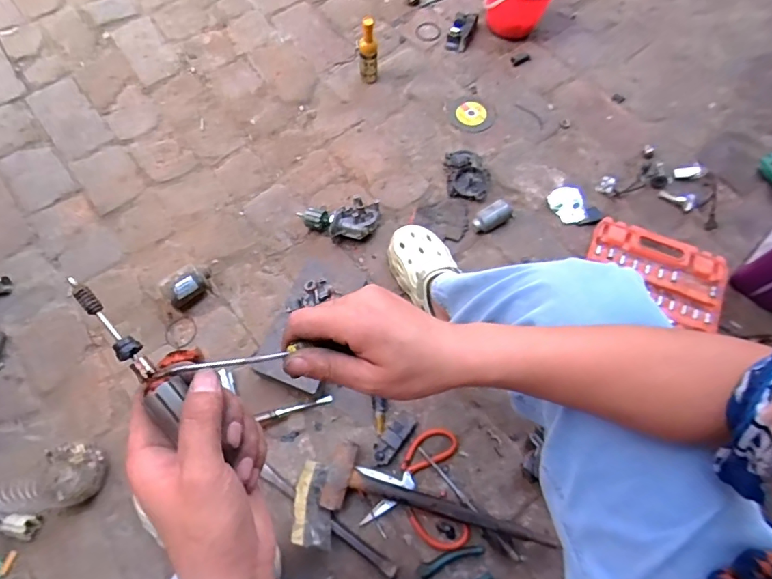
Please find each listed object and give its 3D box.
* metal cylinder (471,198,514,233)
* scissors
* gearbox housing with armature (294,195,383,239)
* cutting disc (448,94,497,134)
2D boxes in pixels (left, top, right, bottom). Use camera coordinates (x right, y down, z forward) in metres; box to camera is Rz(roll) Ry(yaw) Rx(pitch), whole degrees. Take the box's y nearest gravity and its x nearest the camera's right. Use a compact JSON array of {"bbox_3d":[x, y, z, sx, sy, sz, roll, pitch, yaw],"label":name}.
[{"bbox_3d":[0.209,-0.143,0.941,0.072,0.039,0.045,-27,71,-11],"label":"metal cylinder"},{"bbox_3d":[0.041,0.322,0.764,0.163,0.013,0.177,-5,68,-3],"label":"scissors"},{"bbox_3d":[-0.095,-0.139,0.942,0.160,0.046,0.081,6,68,2],"label":"gearbox housing with armature"},{"bbox_3d":[0.190,-0.394,1.067,0.093,0.011,0.101,-2,74,6],"label":"cutting disc"}]

